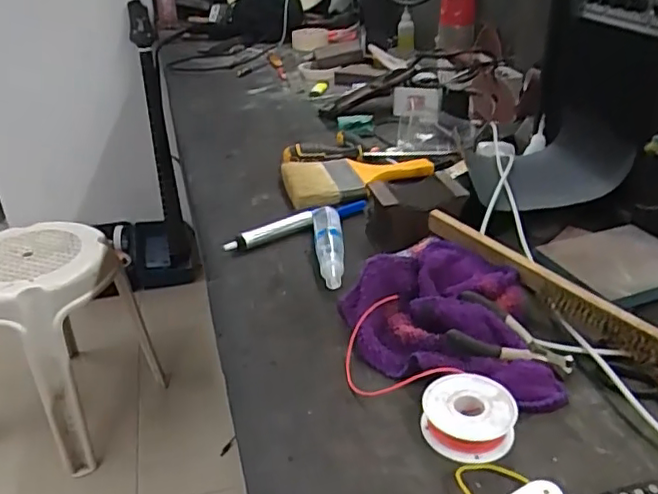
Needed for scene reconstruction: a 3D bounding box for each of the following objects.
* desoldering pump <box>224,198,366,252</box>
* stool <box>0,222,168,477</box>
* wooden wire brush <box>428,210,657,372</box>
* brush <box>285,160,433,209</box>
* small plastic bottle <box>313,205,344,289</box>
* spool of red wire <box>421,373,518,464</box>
[{"bbox_3d":[-0.032,-0.028,0.678,0.183,0.018,0.018,-23,35,-32],"label":"desoldering pump"},{"bbox_3d":[-0.630,0.200,1.371,0.316,0.424,0.305,11,32,24],"label":"stool"},{"bbox_3d":[0.177,0.024,0.519,0.024,0.030,0.230,-21,34,-29],"label":"wooden wire brush"},{"bbox_3d":[0.039,-0.090,0.781,0.189,0.024,0.117,-8,30,-9],"label":"brush"},{"bbox_3d":[0.000,-0.002,0.627,0.030,0.026,0.140,-3,29,-1],"label":"small plastic bottle"},{"bbox_3d":[0.095,0.116,0.415,0.060,0.022,0.060,-2,29,1],"label":"spool of red wire"}]

